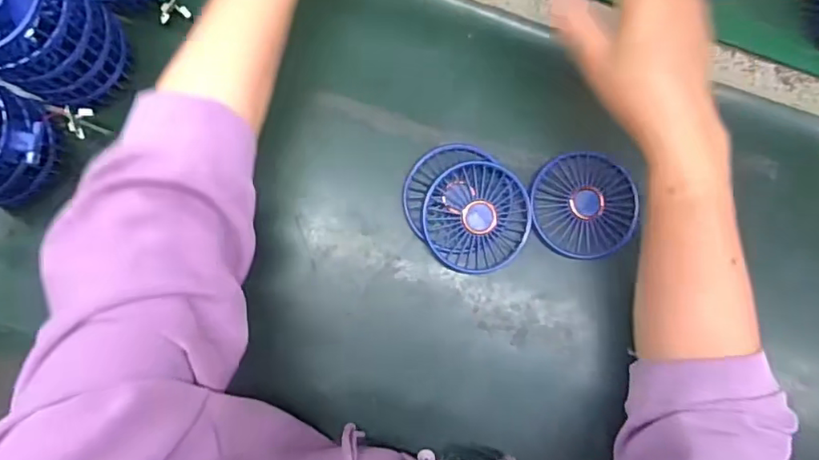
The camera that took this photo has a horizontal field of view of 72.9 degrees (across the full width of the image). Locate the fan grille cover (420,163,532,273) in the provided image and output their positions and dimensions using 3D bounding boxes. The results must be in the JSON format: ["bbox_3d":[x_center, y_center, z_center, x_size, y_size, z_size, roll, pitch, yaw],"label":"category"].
[{"bbox_3d":[0.056,-0.010,0.447,0.085,0.014,0.087,-1,96,-7],"label":"fan grille cover"}]

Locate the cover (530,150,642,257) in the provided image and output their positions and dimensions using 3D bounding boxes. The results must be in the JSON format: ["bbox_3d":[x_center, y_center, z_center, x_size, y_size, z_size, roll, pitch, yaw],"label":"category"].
[{"bbox_3d":[0.143,-0.021,0.455,0.080,0.019,0.085,-1,82,-1],"label":"cover"}]

